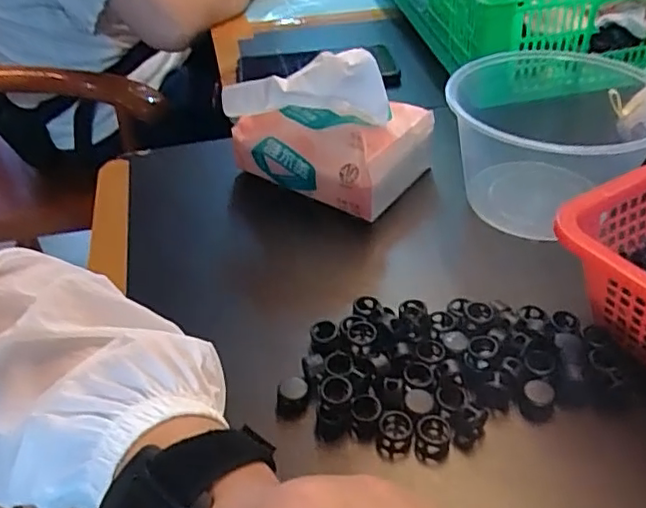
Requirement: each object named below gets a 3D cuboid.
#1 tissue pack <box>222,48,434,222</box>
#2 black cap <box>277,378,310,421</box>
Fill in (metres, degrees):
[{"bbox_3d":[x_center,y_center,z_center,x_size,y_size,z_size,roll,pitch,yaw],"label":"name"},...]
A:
[{"bbox_3d":[0.002,-0.105,0.452,0.139,0.100,0.091,15,44,22],"label":"tissue pack"},{"bbox_3d":[-0.016,0.077,0.315,0.018,0.015,0.015,-8,40,-4],"label":"black cap"}]

